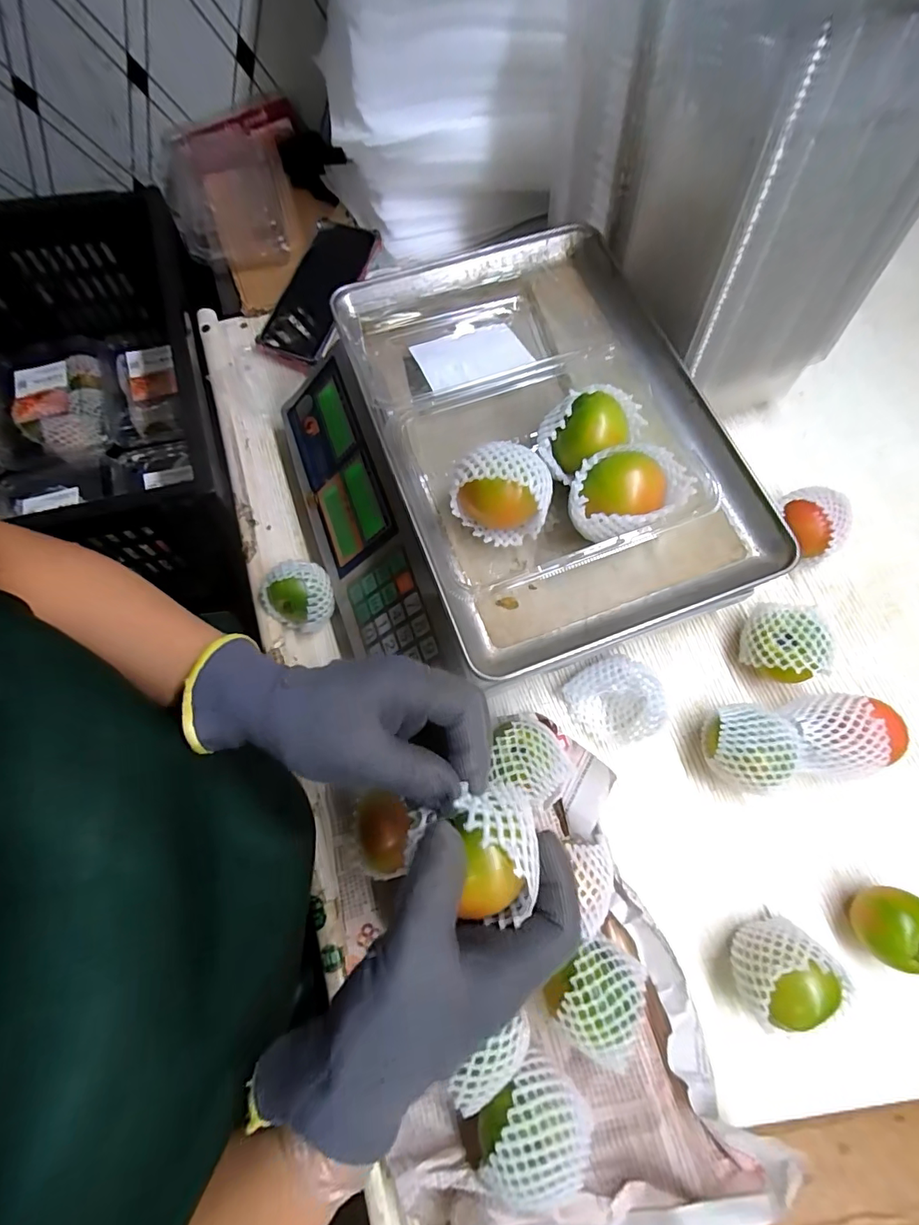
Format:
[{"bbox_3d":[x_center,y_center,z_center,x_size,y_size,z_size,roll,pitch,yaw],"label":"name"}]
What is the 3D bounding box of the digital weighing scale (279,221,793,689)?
[{"bbox_3d":[0.028,-0.112,0.378,0.295,0.169,0.333,-20,74,-6],"label":"digital weighing scale"}]

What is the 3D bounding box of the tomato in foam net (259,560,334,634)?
[{"bbox_3d":[-0.137,-0.014,0.406,0.057,0.050,0.055,0,73,0],"label":"tomato in foam net"}]

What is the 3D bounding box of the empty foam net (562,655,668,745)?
[{"bbox_3d":[0.132,0.072,0.387,0.078,0.036,0.063,43,77,12],"label":"empty foam net"}]

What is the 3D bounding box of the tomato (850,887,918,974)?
[{"bbox_3d":[0.310,0.226,0.339,0.045,0.042,0.048,0,73,0],"label":"tomato"}]

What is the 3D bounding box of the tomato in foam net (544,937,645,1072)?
[{"bbox_3d":[0.086,0.245,0.307,0.062,0.050,0.059,35,76,10],"label":"tomato in foam net"}]

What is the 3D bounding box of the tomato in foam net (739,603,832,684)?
[{"bbox_3d":[0.265,0.028,0.389,0.056,0.058,0.057,18,74,5],"label":"tomato in foam net"}]

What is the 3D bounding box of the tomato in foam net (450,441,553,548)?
[{"bbox_3d":[0.026,-0.074,0.304,0.060,0.061,0.047,8,73,2],"label":"tomato in foam net"}]

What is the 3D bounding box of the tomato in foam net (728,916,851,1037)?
[{"bbox_3d":[0.221,0.251,0.321,0.064,0.058,0.060,-33,76,-10],"label":"tomato in foam net"}]

